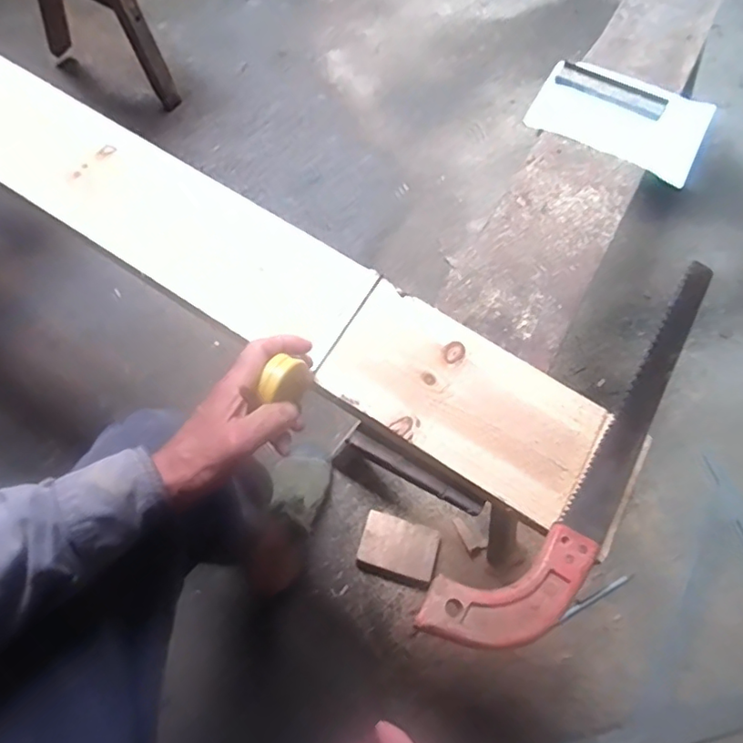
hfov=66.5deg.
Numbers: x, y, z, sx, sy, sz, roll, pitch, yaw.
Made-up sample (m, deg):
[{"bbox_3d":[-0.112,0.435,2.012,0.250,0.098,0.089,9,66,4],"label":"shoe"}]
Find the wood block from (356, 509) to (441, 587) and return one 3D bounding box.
[{"bbox_3d":[0.043,0.287,0.912,0.120,0.025,0.091,17,62,4],"label":"wood block"}]

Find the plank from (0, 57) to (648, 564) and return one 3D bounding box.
[{"bbox_3d":[-0.264,-0.188,0.575,1.112,0.018,0.135,32,67,10],"label":"plank"}]

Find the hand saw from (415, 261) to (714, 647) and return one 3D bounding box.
[{"bbox_3d":[0.221,0.054,0.506,0.082,0.041,0.477,39,66,15],"label":"hand saw"}]

